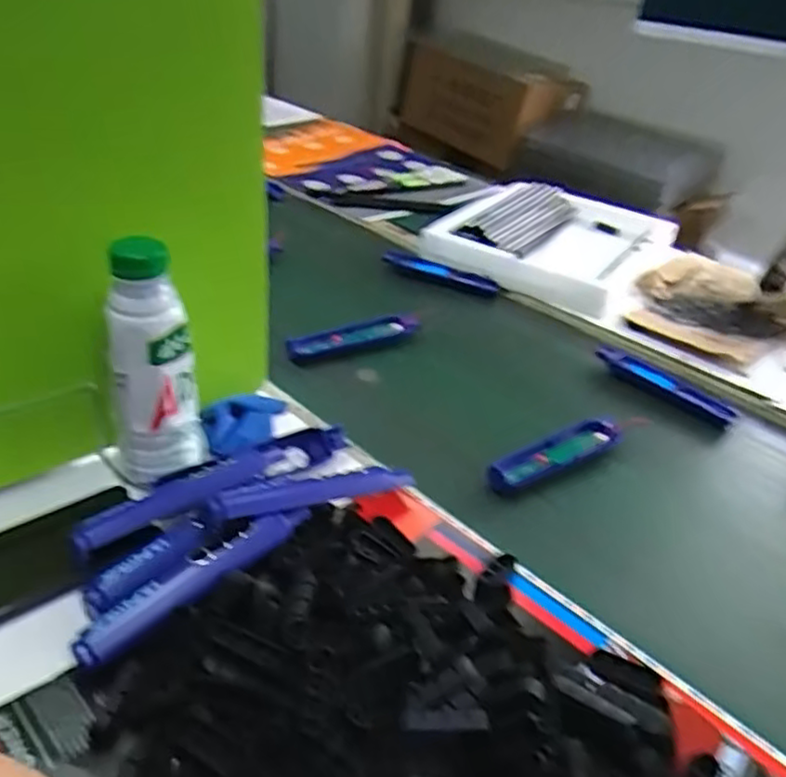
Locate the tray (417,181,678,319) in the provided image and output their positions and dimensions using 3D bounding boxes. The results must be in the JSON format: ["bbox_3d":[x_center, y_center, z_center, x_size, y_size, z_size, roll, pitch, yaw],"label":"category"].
[{"bbox_3d":[0.258,-0.242,1.110,0.303,0.063,0.424,24,35,25],"label":"tray"}]

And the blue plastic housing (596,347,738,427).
[{"bbox_3d":[0.314,-0.004,0.797,0.035,0.021,0.162,-25,45,-39],"label":"blue plastic housing"}]

